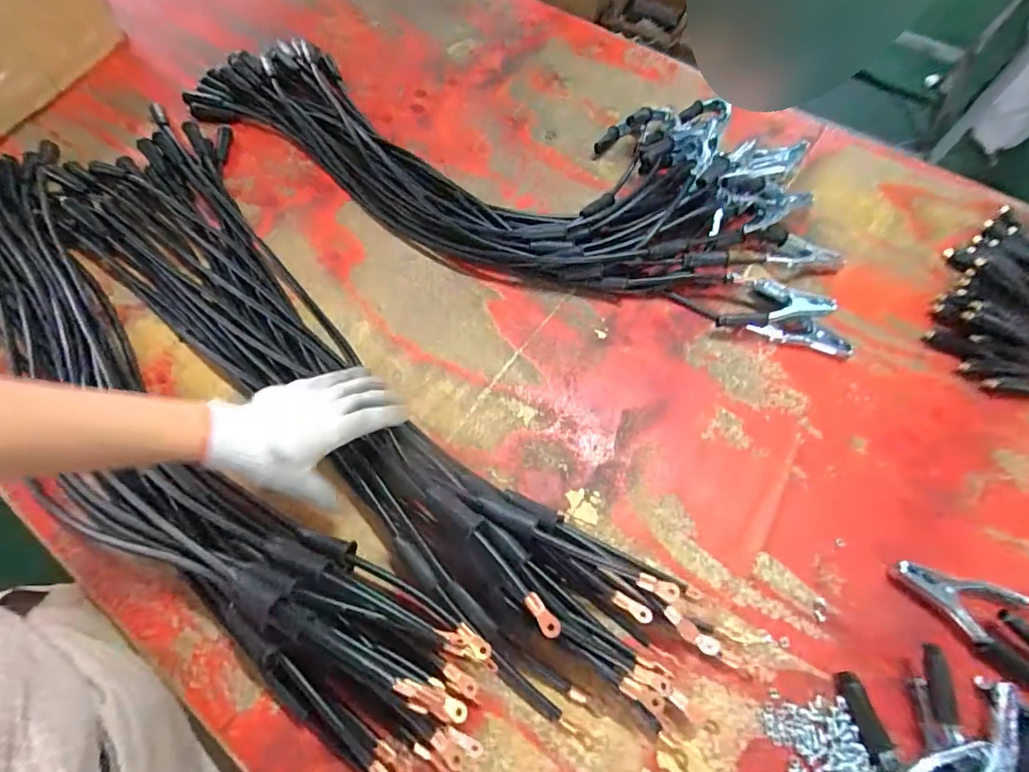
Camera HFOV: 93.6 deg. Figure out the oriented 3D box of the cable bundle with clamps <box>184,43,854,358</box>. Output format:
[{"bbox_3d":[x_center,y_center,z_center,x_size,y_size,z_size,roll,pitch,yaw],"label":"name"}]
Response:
[{"bbox_3d":[-0.025,-0.339,0.732,1.035,0.084,0.362,16,61,7],"label":"cable bundle with clamps"}]

